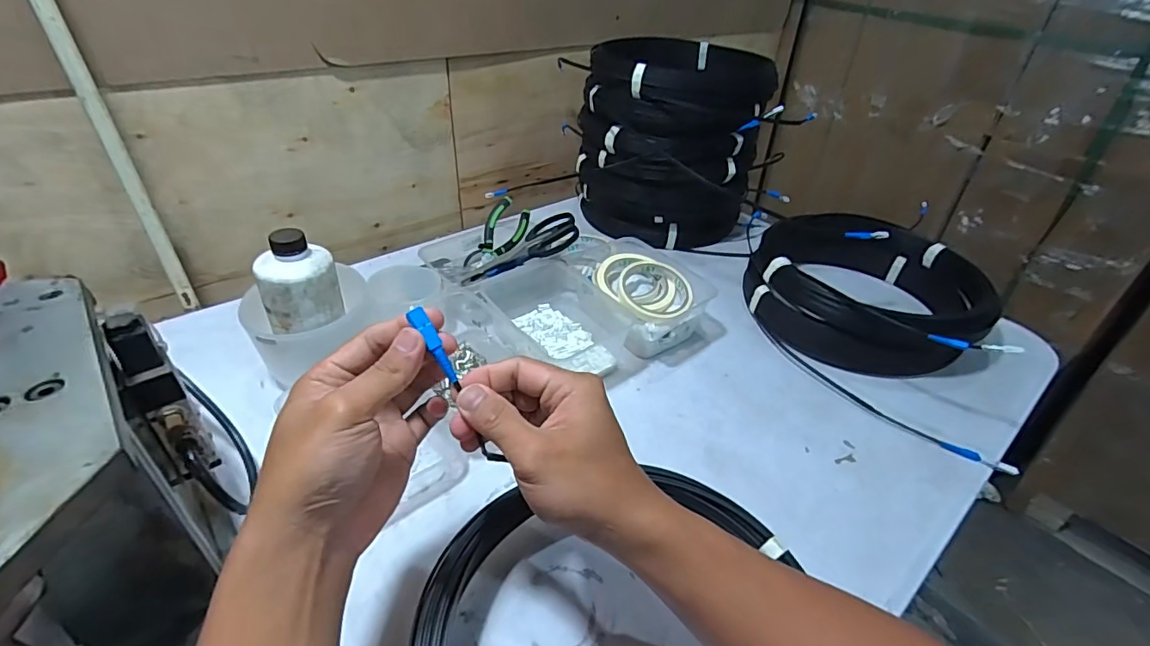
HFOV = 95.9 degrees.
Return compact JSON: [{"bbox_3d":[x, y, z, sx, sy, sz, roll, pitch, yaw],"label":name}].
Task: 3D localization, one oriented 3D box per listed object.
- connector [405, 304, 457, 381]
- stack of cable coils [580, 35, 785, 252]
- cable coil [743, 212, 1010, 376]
[{"bbox_3d":[-0.080,0.012,0.296,0.009,0.048,0.004,-34,11,-36],"label":"connector"},{"bbox_3d":[0.157,-0.297,0.865,0.275,0.253,0.287,12,36,12],"label":"stack of cable coils"},{"bbox_3d":[0.386,-0.051,0.692,0.279,0.102,0.273,2,35,-2],"label":"cable coil"}]

